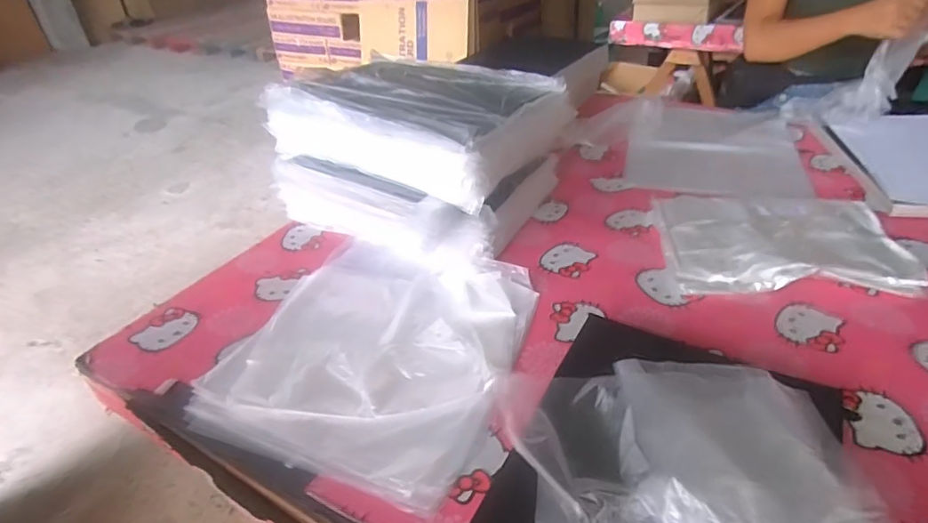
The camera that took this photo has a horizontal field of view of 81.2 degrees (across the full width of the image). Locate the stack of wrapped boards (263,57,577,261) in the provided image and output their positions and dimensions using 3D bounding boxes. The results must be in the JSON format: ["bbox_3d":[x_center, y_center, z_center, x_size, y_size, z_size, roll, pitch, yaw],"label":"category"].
[{"bbox_3d":[-0.077,-0.180,0.889,0.375,0.220,0.346,19,41,28],"label":"stack of wrapped boards"}]

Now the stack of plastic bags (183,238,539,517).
[{"bbox_3d":[-0.106,0.095,0.672,0.330,0.025,0.361,11,38,19],"label":"stack of plastic bags"}]

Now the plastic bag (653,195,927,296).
[{"bbox_3d":[0.462,-0.039,0.805,0.317,0.033,0.242,1,35,6],"label":"plastic bag"}]

